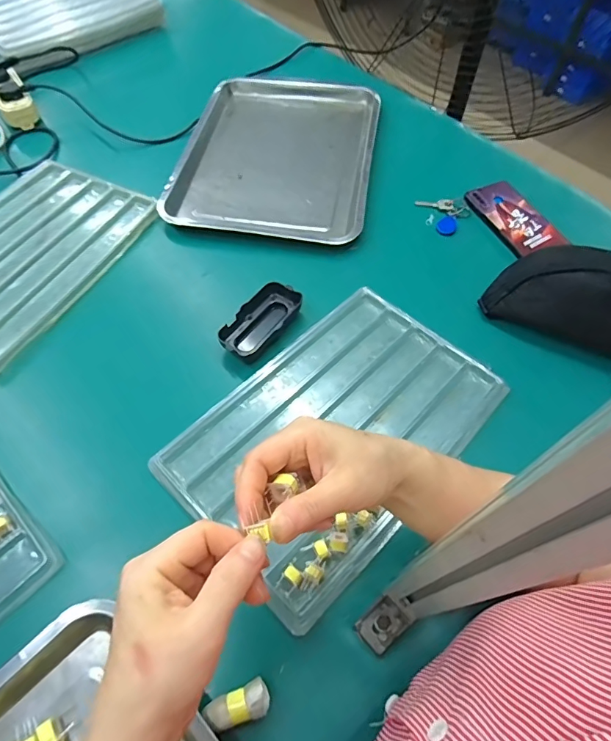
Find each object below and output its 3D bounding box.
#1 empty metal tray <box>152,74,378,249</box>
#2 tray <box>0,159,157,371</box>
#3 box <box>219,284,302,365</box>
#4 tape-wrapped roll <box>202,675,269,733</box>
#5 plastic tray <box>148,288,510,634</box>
[{"bbox_3d":[-0.038,-0.349,0.707,0.296,0.040,0.374,12,59,6],"label":"empty metal tray"},{"bbox_3d":[-0.383,-0.163,0.584,0.237,0.028,0.327,24,61,13],"label":"tray"},{"bbox_3d":[-0.053,-0.058,0.526,0.051,0.029,0.110,32,63,17],"label":"box"},{"bbox_3d":[-0.049,0.247,0.325,0.044,0.020,0.022,-21,61,-14],"label":"tape-wrapped roll"},{"bbox_3d":[0.033,0.054,0.462,0.215,0.026,0.322,39,65,20],"label":"plastic tray"}]

